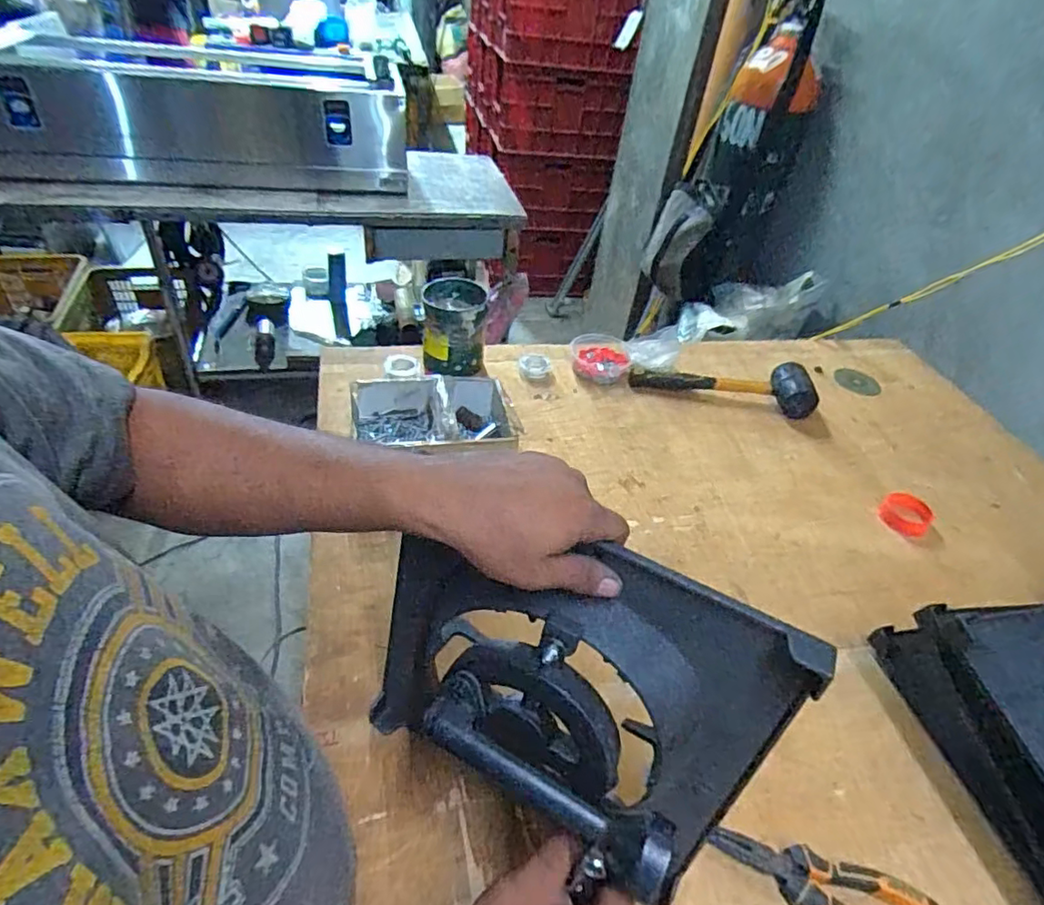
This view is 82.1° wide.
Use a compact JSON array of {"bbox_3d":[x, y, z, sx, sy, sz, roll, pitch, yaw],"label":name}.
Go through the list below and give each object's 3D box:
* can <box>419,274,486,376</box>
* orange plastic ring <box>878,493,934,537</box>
[{"bbox_3d":[-0.117,-0.215,1.025,0.103,0.116,0.120,1,42,-8],"label":"can"},{"bbox_3d":[0.566,0.091,0.883,0.065,0.029,0.061,4,41,-4],"label":"orange plastic ring"}]

